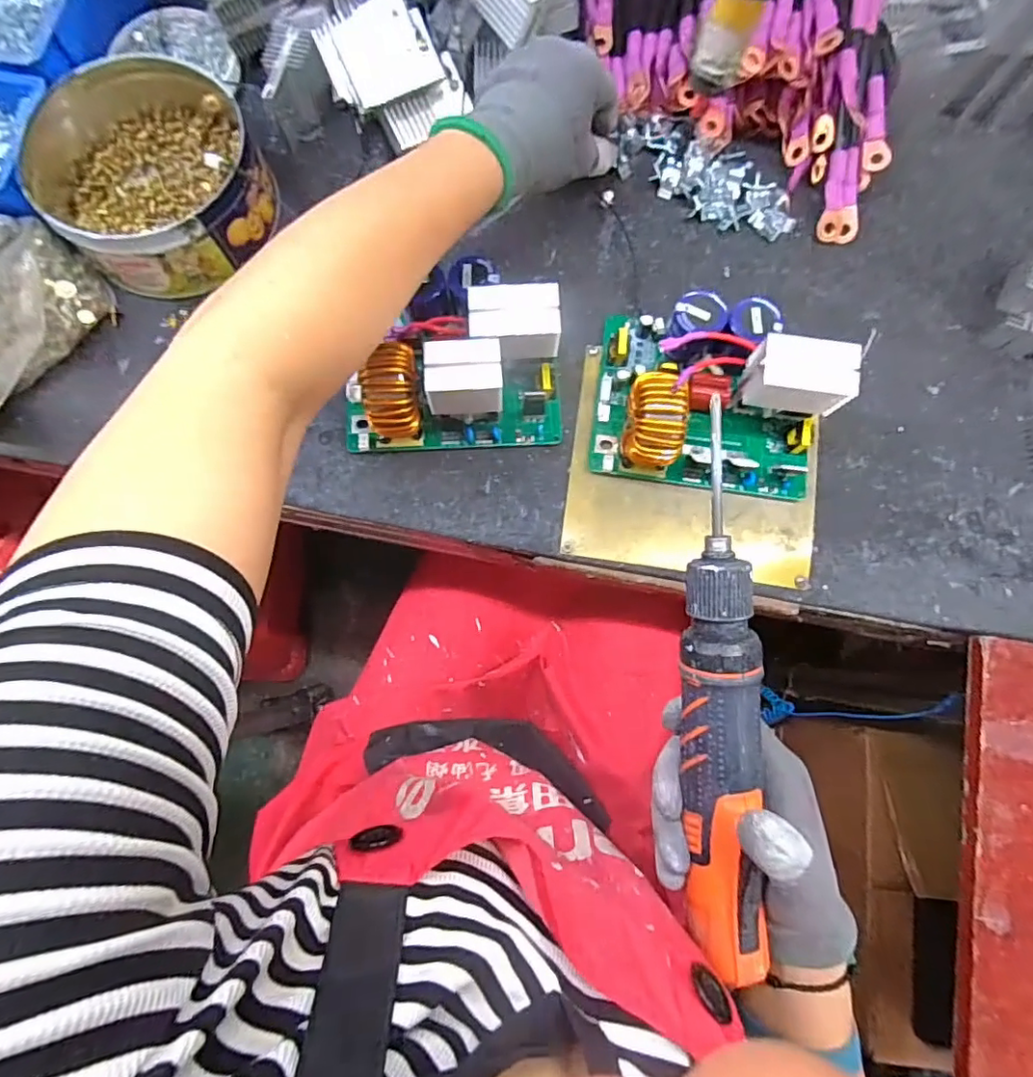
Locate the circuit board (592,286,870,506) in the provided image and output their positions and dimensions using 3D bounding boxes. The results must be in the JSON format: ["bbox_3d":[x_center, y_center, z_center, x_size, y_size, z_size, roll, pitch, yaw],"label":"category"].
[{"bbox_3d":[0.131,-0.100,0.373,0.144,0.073,0.117,7,79,2],"label":"circuit board"}]

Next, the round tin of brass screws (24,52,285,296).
[{"bbox_3d":[-0.260,-0.262,0.409,0.148,0.051,0.158,-44,82,-7],"label":"round tin of brass screws"}]

